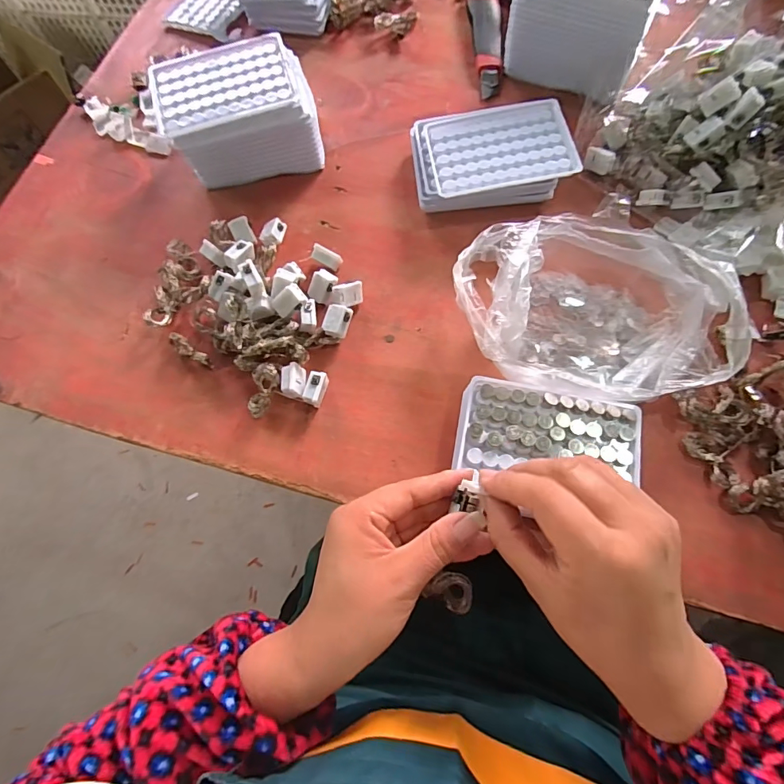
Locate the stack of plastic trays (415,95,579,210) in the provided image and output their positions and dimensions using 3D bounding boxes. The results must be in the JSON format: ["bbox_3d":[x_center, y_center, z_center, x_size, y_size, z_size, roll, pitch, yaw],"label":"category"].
[{"bbox_3d":[0.095,-0.220,0.431,0.143,0.042,0.113,-7,70,0],"label":"stack of plastic trays"}]

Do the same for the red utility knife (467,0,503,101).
[{"bbox_3d":[0.108,-0.403,0.504,0.034,0.016,0.170,-2,70,2],"label":"red utility knife"}]

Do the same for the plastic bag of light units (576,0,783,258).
[{"bbox_3d":[0.305,-0.244,0.370,0.243,0.150,0.194,33,75,13],"label":"plastic bag of light units"}]

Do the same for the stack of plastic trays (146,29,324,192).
[{"bbox_3d":[-0.149,-0.275,0.445,0.145,0.073,0.108,-12,70,-2],"label":"stack of plastic trays"}]

